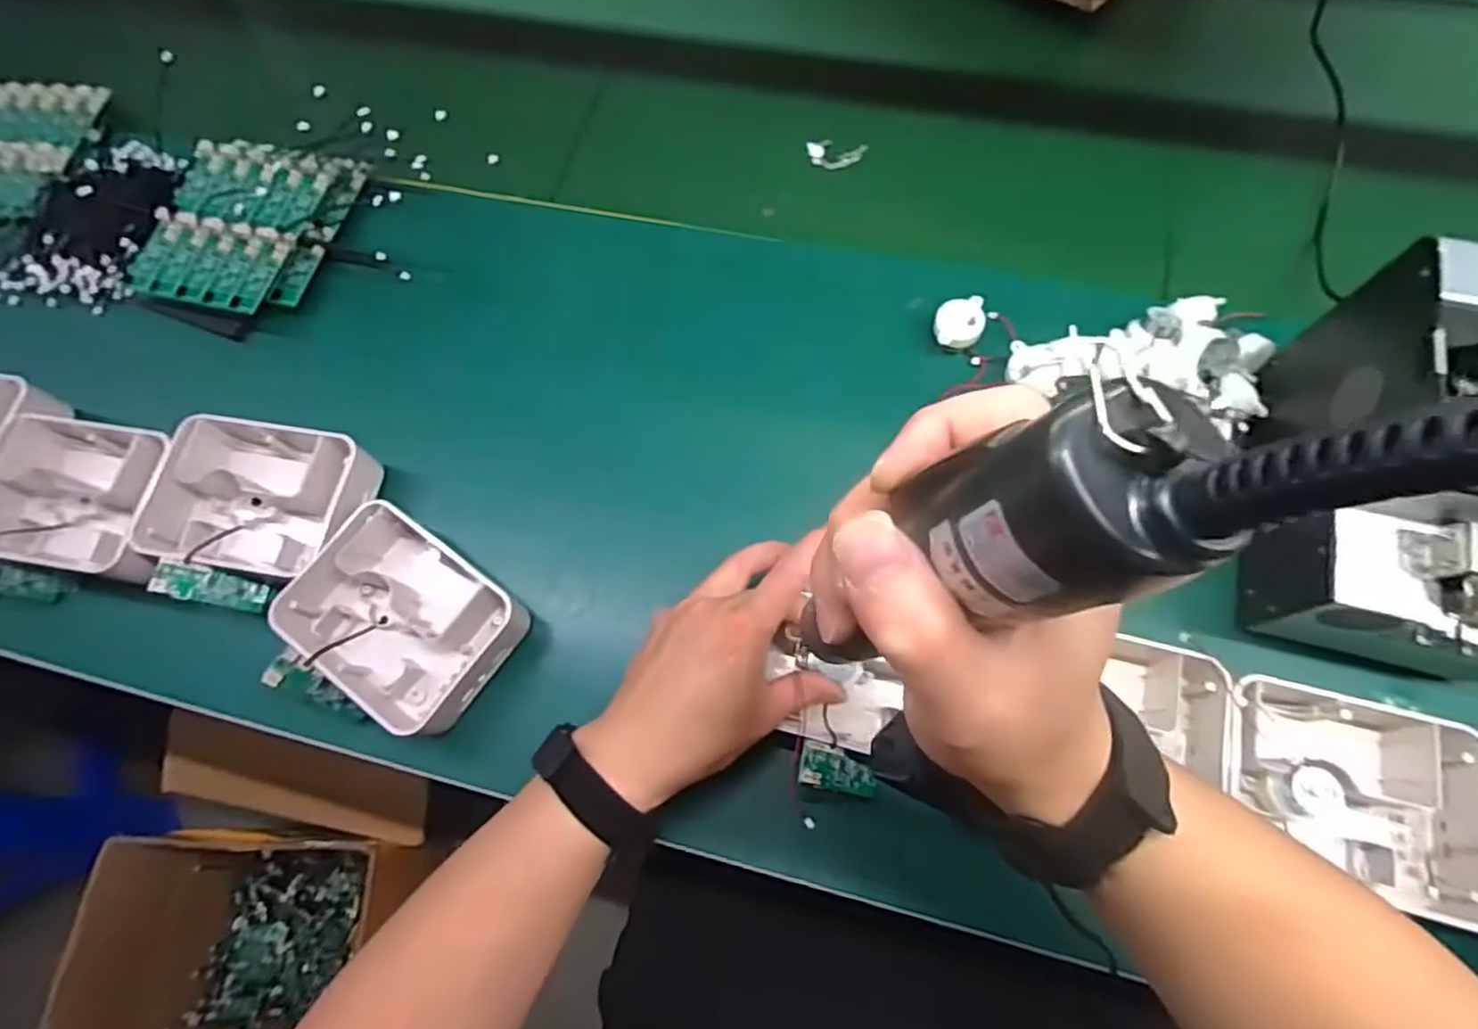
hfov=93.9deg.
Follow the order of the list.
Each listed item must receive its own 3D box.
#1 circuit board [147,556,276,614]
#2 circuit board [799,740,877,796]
[{"bbox_3d":[-0.339,0.047,0.445,0.009,0.062,0.023,-14,61,39],"label":"circuit board"},{"bbox_3d":[0.057,0.145,0.386,0.059,0.006,0.022,30,66,-28],"label":"circuit board"}]

